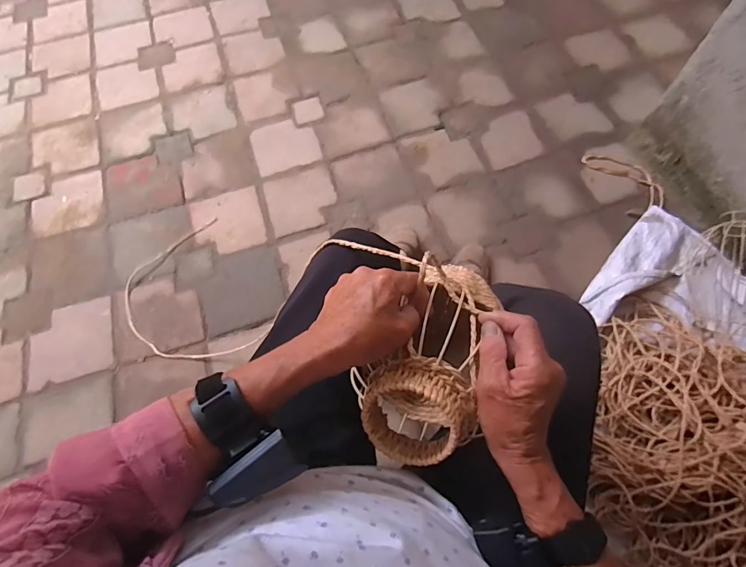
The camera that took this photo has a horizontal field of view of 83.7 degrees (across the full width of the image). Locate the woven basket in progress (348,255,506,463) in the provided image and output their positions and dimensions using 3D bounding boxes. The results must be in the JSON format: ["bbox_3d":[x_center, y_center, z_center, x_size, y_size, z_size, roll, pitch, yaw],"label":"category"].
[{"bbox_3d":[0.064,0.069,0.384,0.109,0.077,0.190,31,70,14],"label":"woven basket in progress"}]

